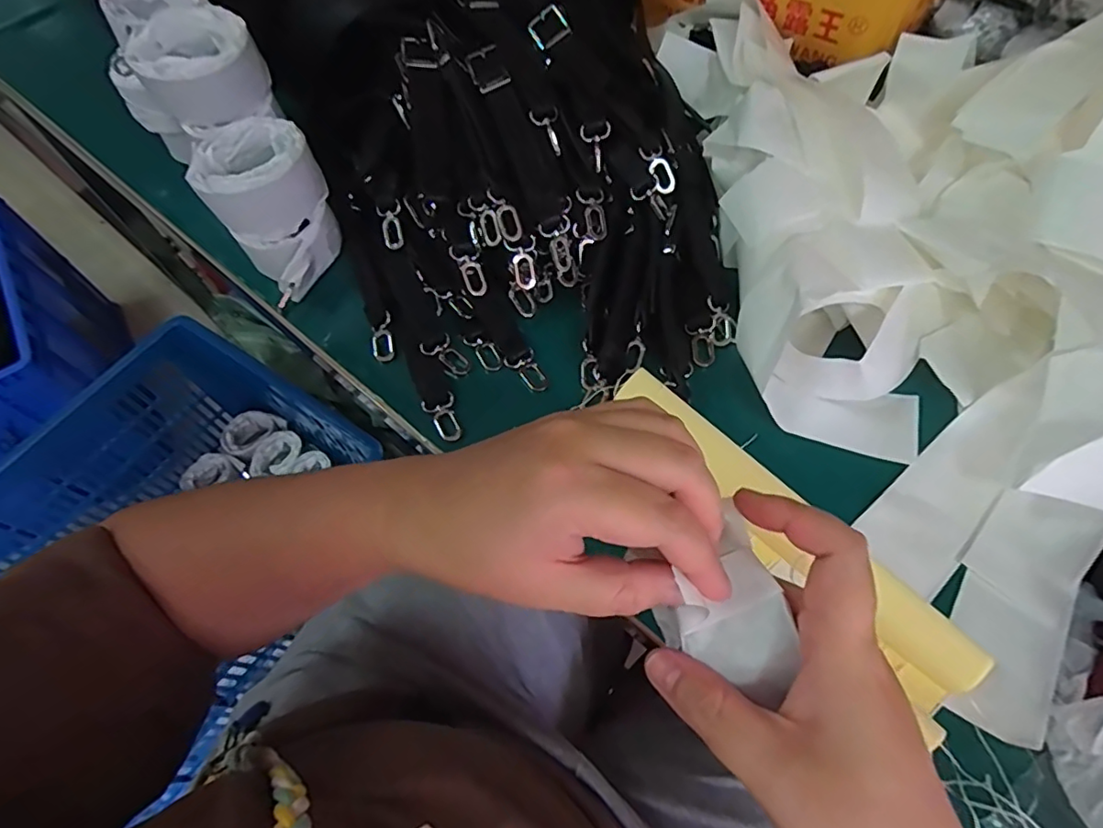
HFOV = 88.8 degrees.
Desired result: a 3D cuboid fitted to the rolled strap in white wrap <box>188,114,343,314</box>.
[{"bbox_3d":[-0.243,-0.183,0.497,0.094,0.095,0.127,-28,63,-12],"label":"rolled strap in white wrap"}]

